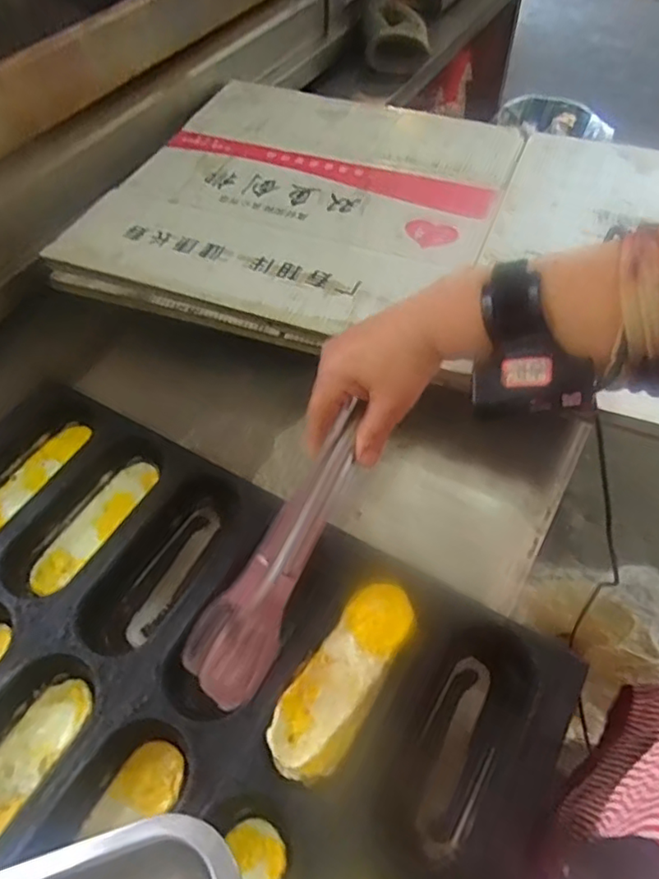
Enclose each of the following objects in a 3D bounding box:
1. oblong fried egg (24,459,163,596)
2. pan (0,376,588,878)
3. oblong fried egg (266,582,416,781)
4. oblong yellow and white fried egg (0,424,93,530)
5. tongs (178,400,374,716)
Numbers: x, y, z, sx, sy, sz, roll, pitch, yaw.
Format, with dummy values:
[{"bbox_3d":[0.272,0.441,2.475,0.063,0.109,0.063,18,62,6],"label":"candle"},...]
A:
[{"bbox_3d":[-0.228,0.083,0.585,0.047,0.013,0.154,26,59,19],"label":"oblong fried egg"},{"bbox_3d":[-0.155,0.211,0.482,0.600,0.050,0.413,25,59,18],"label":"pan"},{"bbox_3d":[0.013,0.190,0.480,0.058,0.026,0.158,29,60,20],"label":"oblong fried egg"},{"bbox_3d":[-0.310,0.044,0.619,0.040,0.017,0.154,24,59,17],"label":"oblong yellow and white fried egg"},{"bbox_3d":[-0.033,0.074,0.436,0.056,0.036,0.226,24,76,18],"label":"tongs"}]

